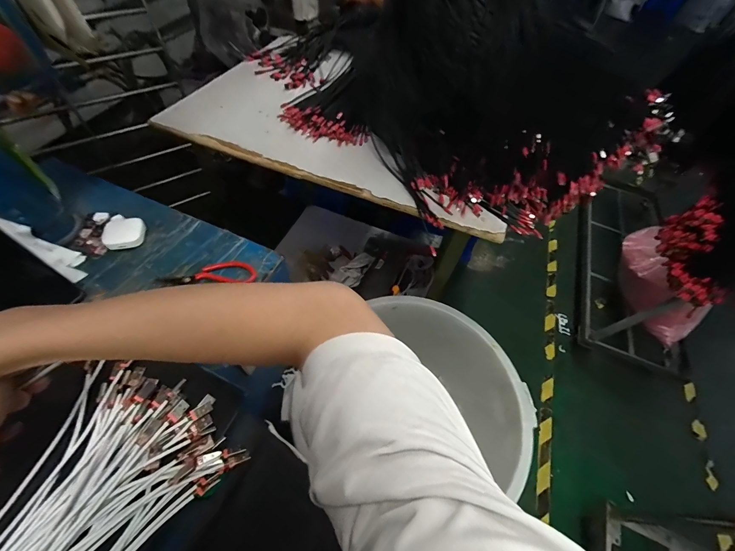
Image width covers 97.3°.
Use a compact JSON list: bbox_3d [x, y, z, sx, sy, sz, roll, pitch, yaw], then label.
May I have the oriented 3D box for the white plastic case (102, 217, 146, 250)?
[{"bbox_3d":[-0.367,-0.065,0.489,0.056,0.016,0.051,-8,57,-10],"label":"white plastic case"}]

